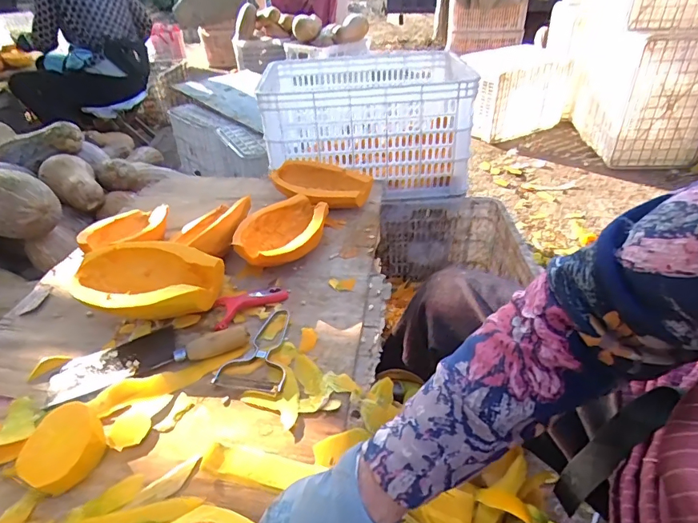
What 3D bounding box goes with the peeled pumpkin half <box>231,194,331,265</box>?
[{"bbox_3d":[-0.112,-0.045,0.806,0.135,0.063,0.193,28,44,36],"label":"peeled pumpkin half"}]

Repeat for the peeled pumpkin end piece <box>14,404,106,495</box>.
[{"bbox_3d":[-0.320,0.206,0.502,0.083,0.044,0.093,-25,41,-31],"label":"peeled pumpkin end piece"}]

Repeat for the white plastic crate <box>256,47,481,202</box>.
[{"bbox_3d":[0.047,-0.384,1.230,0.511,0.256,0.417,1,34,2],"label":"white plastic crate"}]

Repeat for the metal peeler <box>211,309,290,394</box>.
[{"bbox_3d":[-0.118,0.120,0.633,0.092,0.012,0.148,7,35,11],"label":"metal peeler"}]

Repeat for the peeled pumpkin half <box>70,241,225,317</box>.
[{"bbox_3d":[-0.309,0.038,0.697,0.227,0.088,0.121,2,34,5],"label":"peeled pumpkin half"}]

